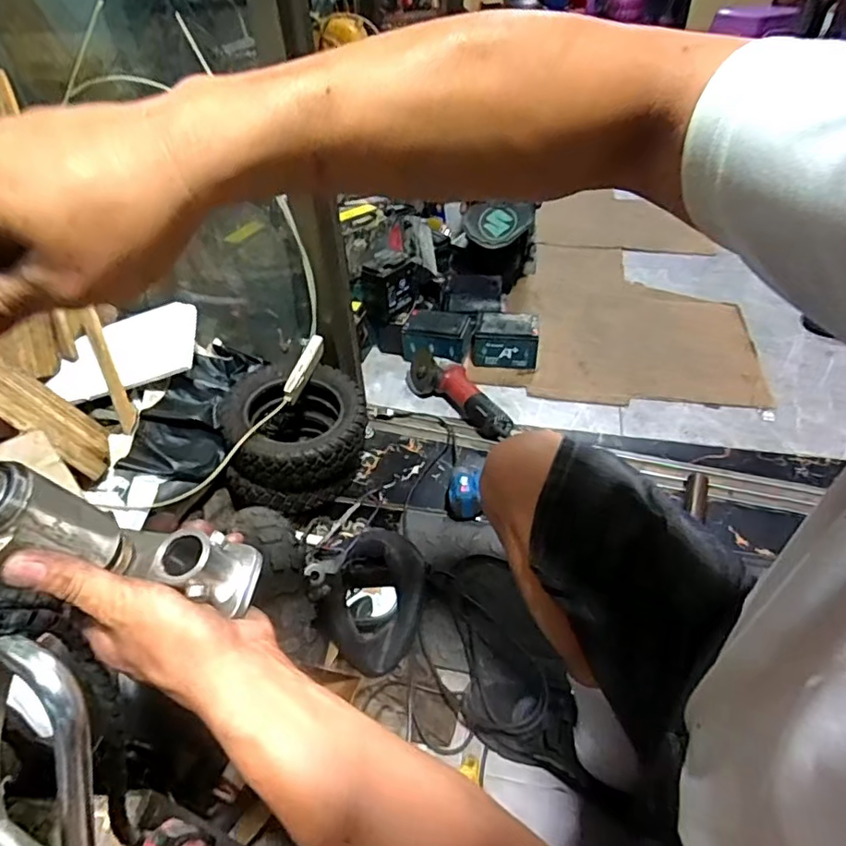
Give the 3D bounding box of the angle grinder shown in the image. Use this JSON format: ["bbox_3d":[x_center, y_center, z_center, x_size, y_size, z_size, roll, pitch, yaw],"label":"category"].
[{"bbox_3d":[0.077,-0.067,1.244,0.091,0.081,0.316,-29,48,-26],"label":"angle grinder"}]

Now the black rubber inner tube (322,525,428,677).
[{"bbox_3d":[-0.075,0.291,0.932,0.156,0.096,0.219,5,42,9],"label":"black rubber inner tube"}]

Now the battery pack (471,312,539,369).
[{"bbox_3d":[0.202,-0.202,1.369,0.156,0.096,0.106,6,42,10],"label":"battery pack"}]

